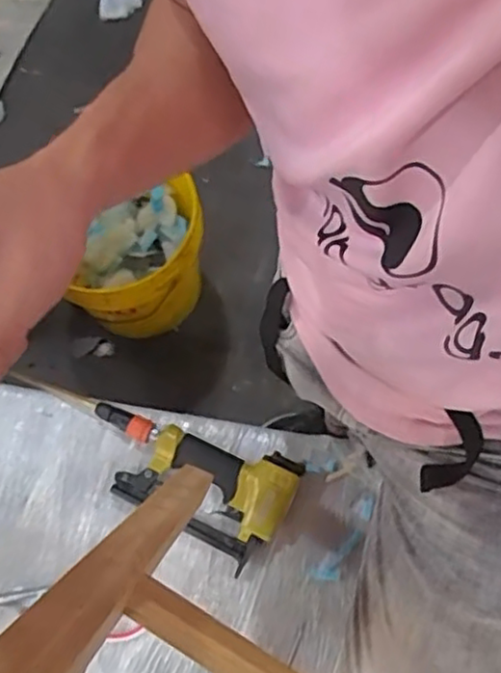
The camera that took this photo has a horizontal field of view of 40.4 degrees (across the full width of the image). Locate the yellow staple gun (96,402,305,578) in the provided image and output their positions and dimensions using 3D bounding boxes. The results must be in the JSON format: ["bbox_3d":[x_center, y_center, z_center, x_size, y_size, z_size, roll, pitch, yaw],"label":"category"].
[{"bbox_3d":[-0.073,0.152,0.798,0.242,0.039,0.136,31,76,12],"label":"yellow staple gun"}]

